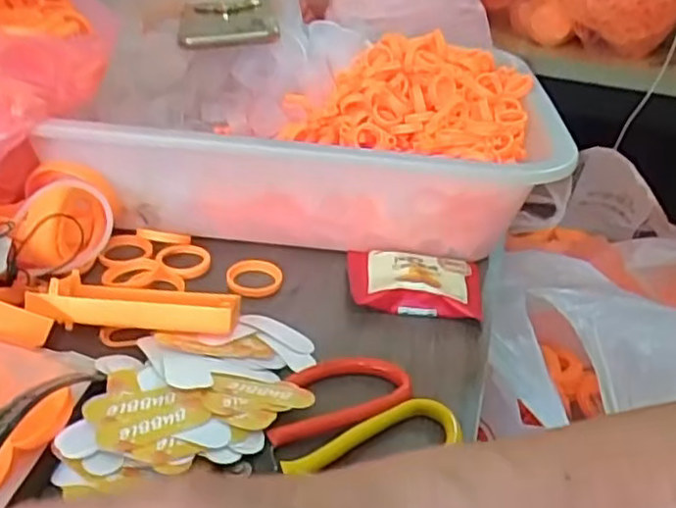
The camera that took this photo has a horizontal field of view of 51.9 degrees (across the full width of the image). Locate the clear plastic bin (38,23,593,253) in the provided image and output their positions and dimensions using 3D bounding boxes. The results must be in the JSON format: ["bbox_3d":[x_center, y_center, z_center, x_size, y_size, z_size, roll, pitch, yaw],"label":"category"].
[{"bbox_3d":[-0.009,-0.091,0.529,0.323,0.102,0.246,7,31,1],"label":"clear plastic bin"}]

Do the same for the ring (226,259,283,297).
[{"bbox_3d":[-0.053,0.016,0.443,0.035,0.008,0.034,4,31,-3],"label":"ring"}]

